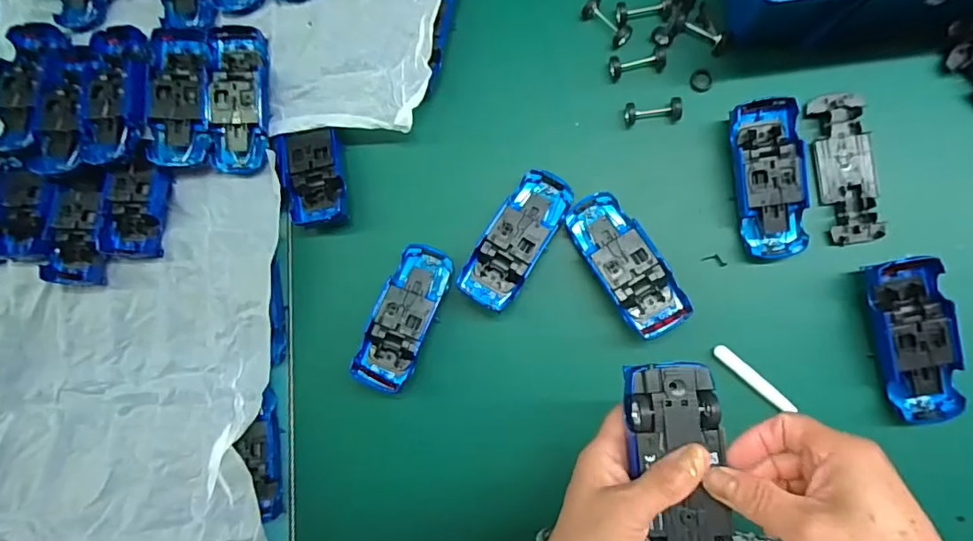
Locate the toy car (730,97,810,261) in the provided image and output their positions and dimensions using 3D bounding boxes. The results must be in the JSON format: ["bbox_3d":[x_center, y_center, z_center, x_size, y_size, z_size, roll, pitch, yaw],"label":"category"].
[{"bbox_3d":[0.234,-0.076,0.438,0.052,0.027,0.128,-6,83,5],"label":"toy car"}]

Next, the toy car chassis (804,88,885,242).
[{"bbox_3d":[0.303,-0.086,0.441,0.044,0.012,0.126,-6,83,5],"label":"toy car chassis"}]

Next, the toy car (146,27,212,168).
[{"bbox_3d":[-0.280,-0.163,0.483,0.056,0.027,0.135,-7,83,5],"label":"toy car"}]

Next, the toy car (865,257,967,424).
[{"bbox_3d":[0.335,0.055,0.413,0.054,0.026,0.125,-10,83,4],"label":"toy car"}]

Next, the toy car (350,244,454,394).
[{"bbox_3d":[-0.071,0.043,0.479,0.051,0.049,0.128,20,86,7],"label":"toy car"}]

